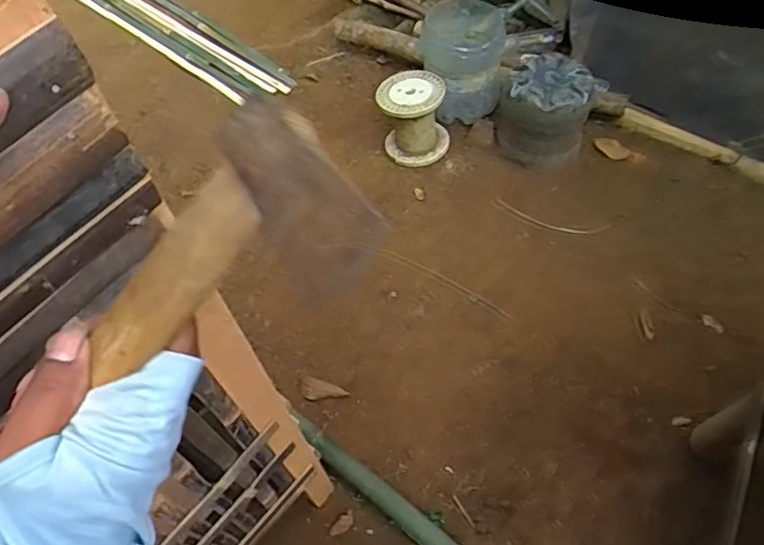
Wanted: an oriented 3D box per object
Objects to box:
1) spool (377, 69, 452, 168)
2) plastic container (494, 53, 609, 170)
[{"bbox_3d":[0.102,-0.492,1.829,0.219,0.211,0.239,-3,55,3],"label":"spool"},{"bbox_3d":[0.515,-0.479,1.806,0.303,0.270,0.253,6,56,9],"label":"plastic container"}]

